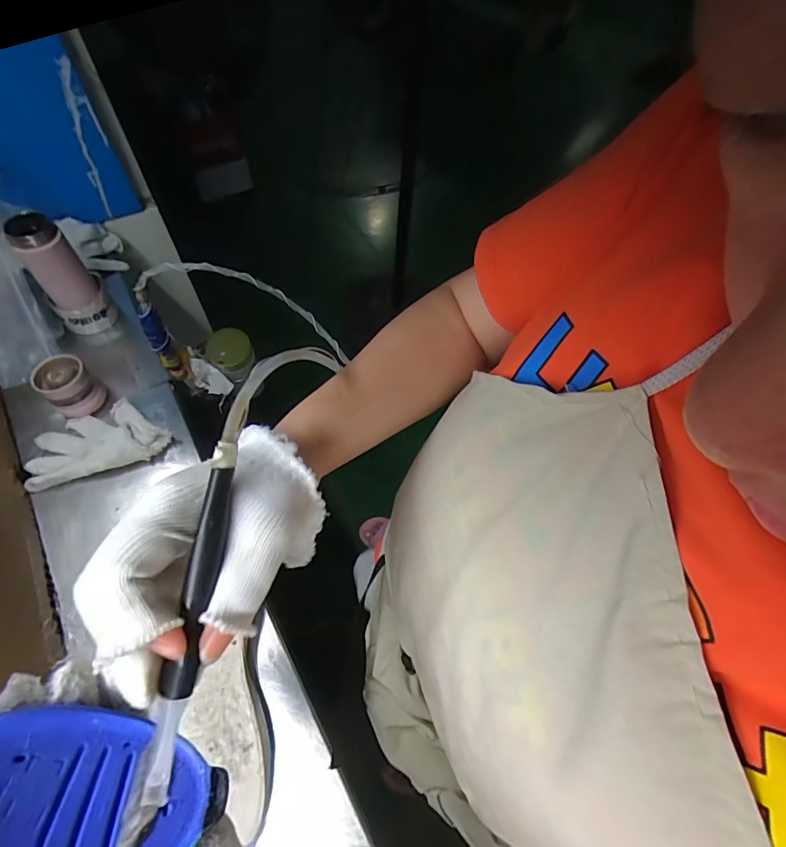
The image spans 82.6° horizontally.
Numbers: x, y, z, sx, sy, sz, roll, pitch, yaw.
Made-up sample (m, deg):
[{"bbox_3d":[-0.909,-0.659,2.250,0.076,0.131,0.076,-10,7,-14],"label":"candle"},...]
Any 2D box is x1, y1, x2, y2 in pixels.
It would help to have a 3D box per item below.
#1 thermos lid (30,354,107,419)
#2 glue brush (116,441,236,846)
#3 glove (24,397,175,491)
[{"bbox_3d":[-0.464,-0.055,0.641,0.062,0.062,0.064,1,61,-2],"label":"thermos lid"},{"bbox_3d":[-0.091,0.088,0.196,0.016,0.017,0.160,8,78,2],"label":"glue brush"},{"bbox_3d":[-0.414,0.023,0.628,0.178,0.019,0.098,-18,64,-12],"label":"glove"}]

